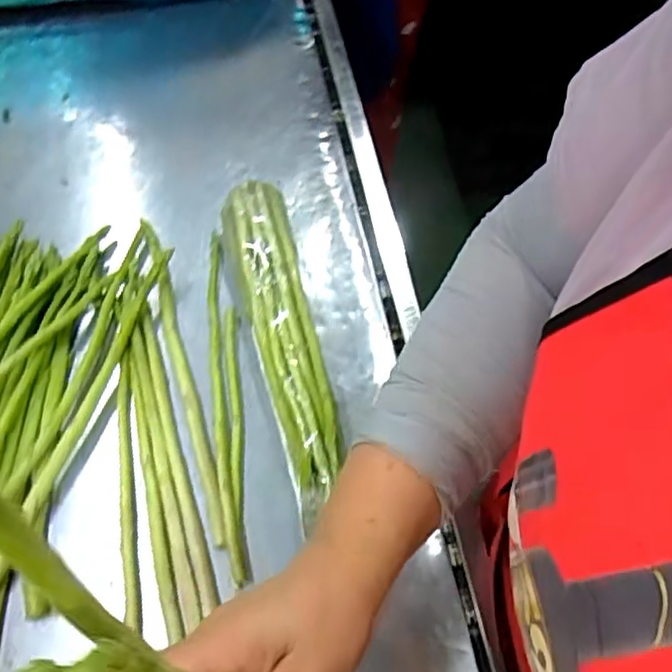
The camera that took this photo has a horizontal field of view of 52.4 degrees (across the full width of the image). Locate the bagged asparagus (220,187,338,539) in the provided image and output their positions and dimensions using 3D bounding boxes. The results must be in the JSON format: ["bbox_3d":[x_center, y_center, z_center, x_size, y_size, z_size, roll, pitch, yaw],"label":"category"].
[{"bbox_3d":[-0.046,0.003,0.571,0.055,0.051,0.292,-11,64,-7],"label":"bagged asparagus"}]

